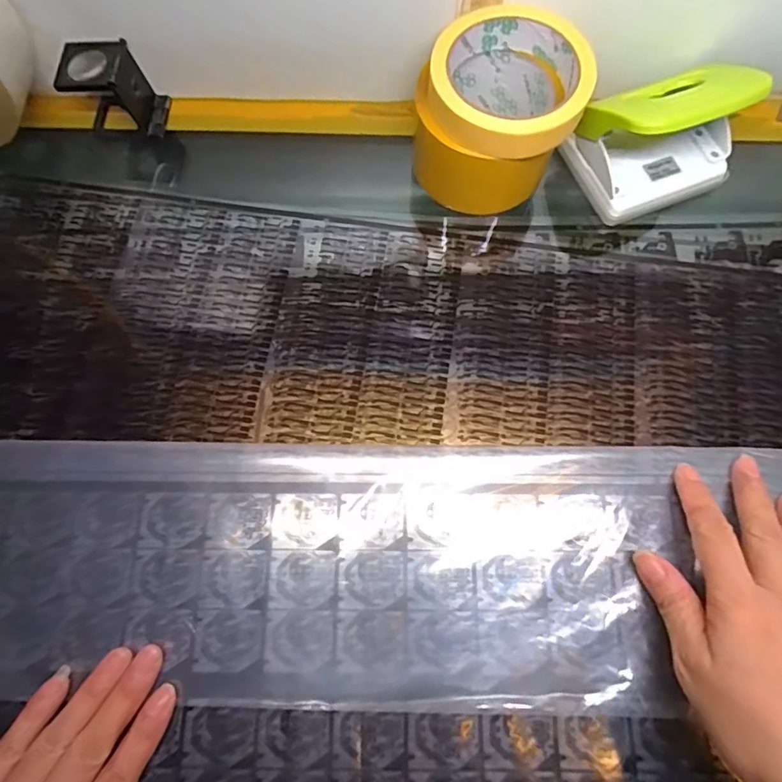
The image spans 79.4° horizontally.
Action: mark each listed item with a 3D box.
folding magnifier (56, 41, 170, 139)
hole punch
[{"bbox_3d":[-0.195,-0.212,0.332,0.050,0.050,0.038,4,74,2],"label":"folding magnifier"},{"bbox_3d":[0.182,-0.171,0.312,0.099,0.072,0.067,-20,75,-5],"label":"hole punch"}]

